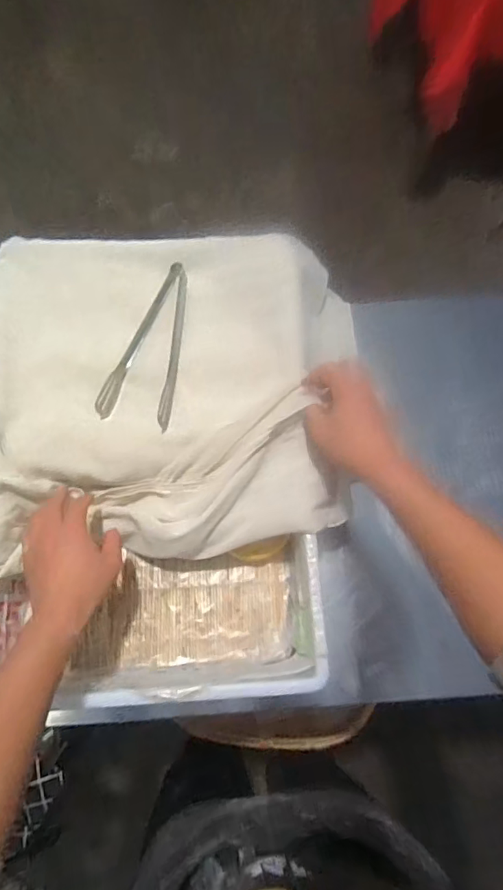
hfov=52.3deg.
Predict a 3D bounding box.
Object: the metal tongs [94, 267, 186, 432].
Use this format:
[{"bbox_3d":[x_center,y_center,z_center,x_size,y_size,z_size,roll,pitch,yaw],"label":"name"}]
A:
[{"bbox_3d":[-0.143,-0.138,0.698,0.098,0.033,0.238,7,74,1],"label":"metal tongs"}]

